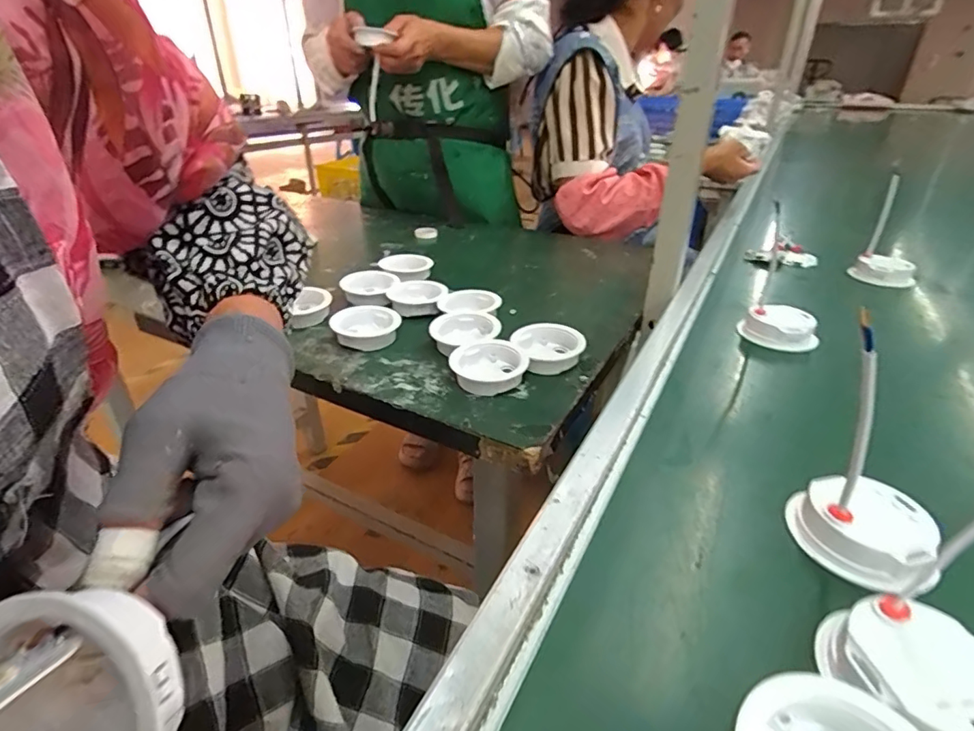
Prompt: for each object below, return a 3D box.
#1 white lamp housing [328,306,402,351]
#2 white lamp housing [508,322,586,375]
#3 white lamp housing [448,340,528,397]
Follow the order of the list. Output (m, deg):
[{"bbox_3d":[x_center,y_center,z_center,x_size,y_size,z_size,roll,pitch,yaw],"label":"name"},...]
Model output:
[{"bbox_3d":[-0.131,-0.039,0.556,0.071,0.030,0.059,-3,30,-7],"label":"white lamp housing"},{"bbox_3d":[0.061,-0.018,0.526,0.067,0.030,0.063,1,29,-1],"label":"white lamp housing"},{"bbox_3d":[0.001,0.001,0.489,0.070,0.025,0.065,-1,29,-4],"label":"white lamp housing"}]

